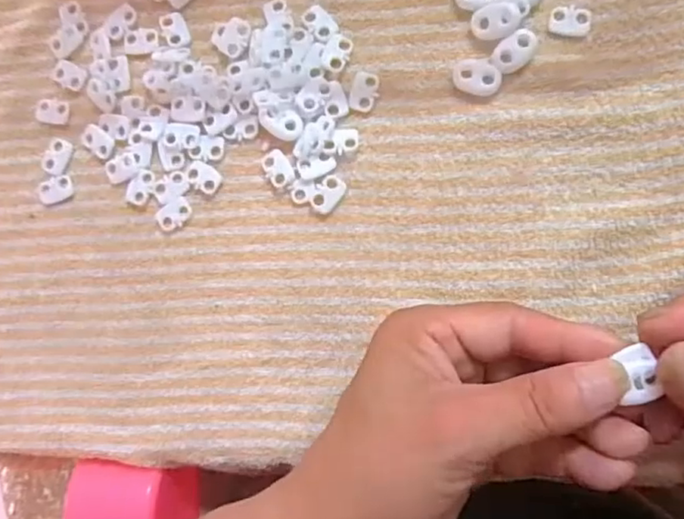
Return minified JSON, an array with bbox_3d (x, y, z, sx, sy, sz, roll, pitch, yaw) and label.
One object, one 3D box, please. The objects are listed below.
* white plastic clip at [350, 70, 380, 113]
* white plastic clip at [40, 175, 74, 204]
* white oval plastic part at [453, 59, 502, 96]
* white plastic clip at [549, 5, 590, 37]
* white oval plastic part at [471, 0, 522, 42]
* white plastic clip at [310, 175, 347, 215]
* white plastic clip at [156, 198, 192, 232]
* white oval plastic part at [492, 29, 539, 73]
[{"bbox_3d":[0.011,-0.081,0.286,0.013,0.004,0.019,14,92,8],"label":"white plastic clip"},{"bbox_3d":[-0.147,-0.036,0.307,0.017,0.004,0.012,-23,87,7],"label":"white plastic clip"},{"bbox_3d":[0.063,-0.085,0.278,0.022,0.005,0.015,15,92,8],"label":"white oval plastic part"},{"bbox_3d":[0.104,-0.109,0.273,0.018,0.004,0.013,11,92,8],"label":"white plastic clip"},{"bbox_3d":[0.071,-0.109,0.274,0.021,0.004,0.016,-16,88,8],"label":"white oval plastic part"},{"bbox_3d":[-0.007,-0.031,0.288,0.012,0.004,0.019,36,95,6],"label":"white plastic clip"},{"bbox_3d":[-0.084,-0.023,0.298,0.019,0.004,0.013,-28,87,7],"label":"white plastic clip"},{"bbox_3d":[0.080,-0.096,0.275,0.022,0.005,0.014,-42,85,6],"label":"white oval plastic part"}]

